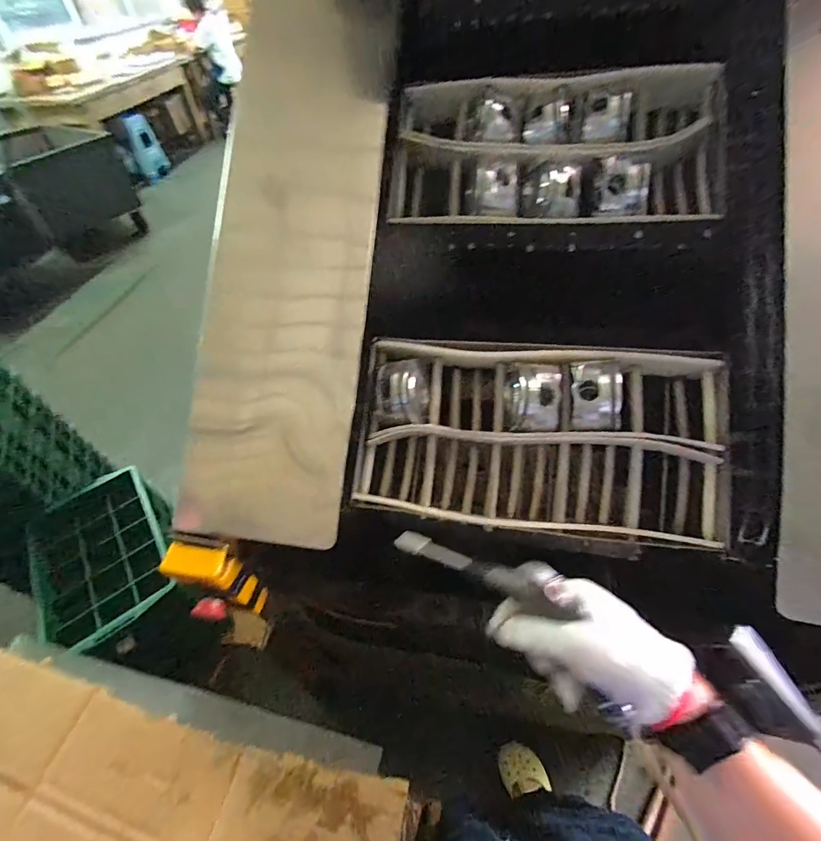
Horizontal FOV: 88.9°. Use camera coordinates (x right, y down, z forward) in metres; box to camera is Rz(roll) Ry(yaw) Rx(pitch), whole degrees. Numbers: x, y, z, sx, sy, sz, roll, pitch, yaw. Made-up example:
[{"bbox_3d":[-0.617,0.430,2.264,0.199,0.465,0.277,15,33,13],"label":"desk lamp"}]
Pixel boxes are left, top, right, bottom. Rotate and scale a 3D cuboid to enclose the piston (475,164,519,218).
[{"bbox_3d":[0.114,-0.304,0.549,0.054,0.049,0.054,5,50,9],"label":"piston"}]

